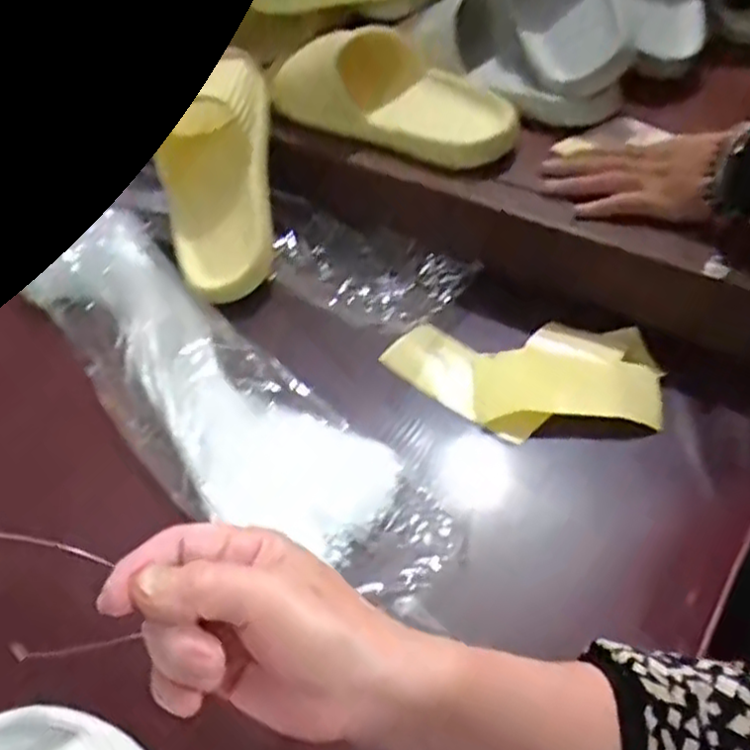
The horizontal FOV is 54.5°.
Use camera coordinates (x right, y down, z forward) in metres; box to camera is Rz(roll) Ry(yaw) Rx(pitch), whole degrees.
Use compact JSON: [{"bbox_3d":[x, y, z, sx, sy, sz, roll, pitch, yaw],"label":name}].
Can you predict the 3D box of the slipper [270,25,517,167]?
[{"bbox_3d":[0.026,-0.256,0.647,0.229,0.082,0.101,32,55,29],"label":"slipper"}]

